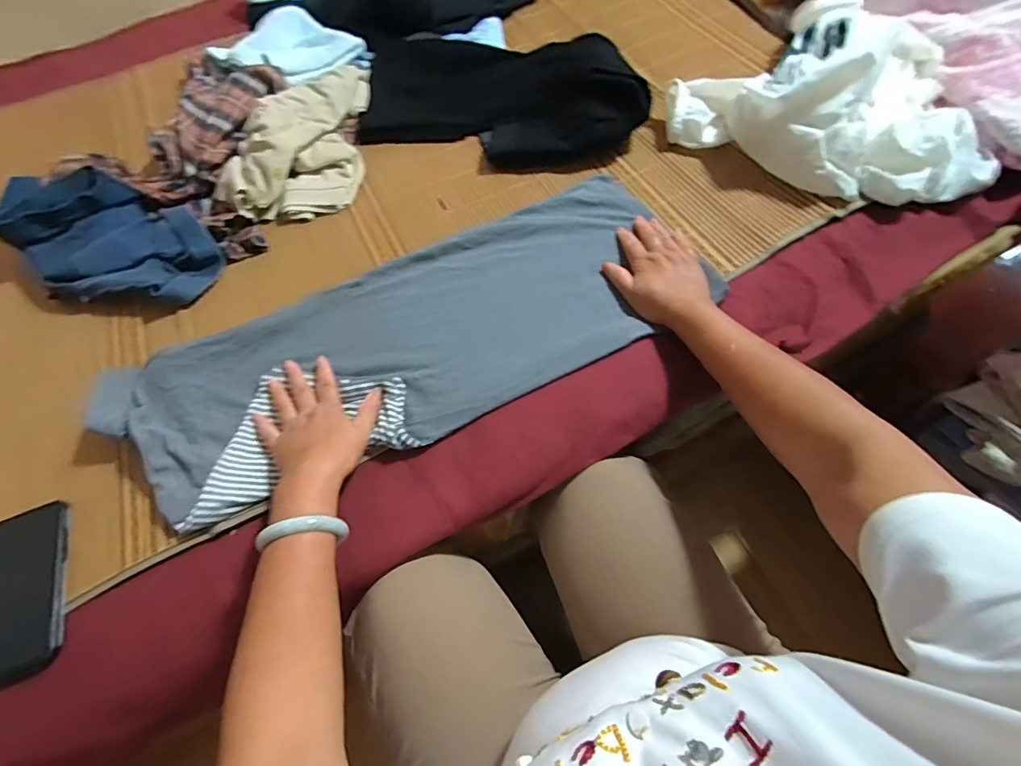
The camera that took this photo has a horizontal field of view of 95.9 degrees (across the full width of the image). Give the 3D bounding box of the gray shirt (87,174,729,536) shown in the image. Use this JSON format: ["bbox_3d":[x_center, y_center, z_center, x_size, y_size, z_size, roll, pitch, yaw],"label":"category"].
[{"bbox_3d":[-0.105,-0.060,0.554,0.677,0.029,0.256,-23,67,-9],"label":"gray shirt"}]

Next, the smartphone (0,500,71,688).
[{"bbox_3d":[-0.481,0.202,0.449,0.083,0.013,0.163,-23,67,-7],"label":"smartphone"}]

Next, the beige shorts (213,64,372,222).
[{"bbox_3d":[-0.334,-0.397,0.711,0.192,0.064,0.315,-3,66,2],"label":"beige shorts"}]

